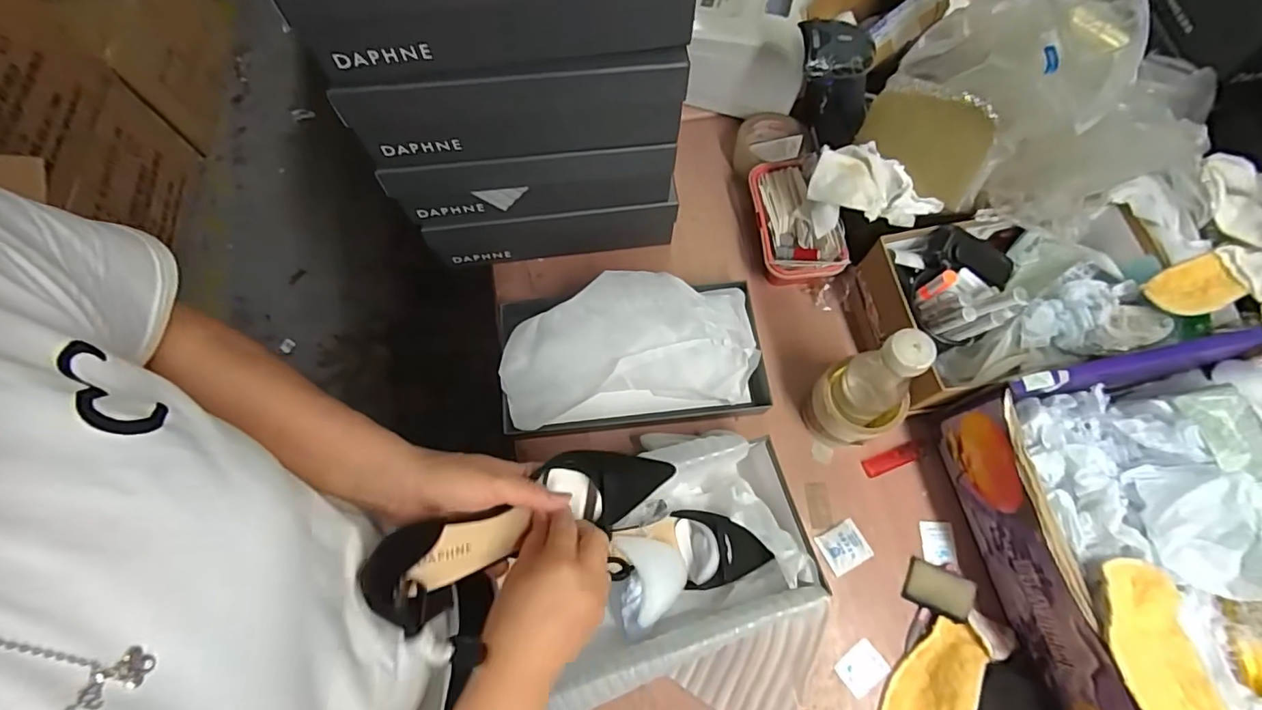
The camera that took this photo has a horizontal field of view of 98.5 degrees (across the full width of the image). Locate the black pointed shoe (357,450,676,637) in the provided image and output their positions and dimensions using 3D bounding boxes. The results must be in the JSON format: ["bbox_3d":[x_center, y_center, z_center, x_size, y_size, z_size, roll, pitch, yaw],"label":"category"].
[{"bbox_3d":[-0.067,0.119,0.401,0.240,0.079,0.064,-16,68,-36],"label":"black pointed shoe"}]

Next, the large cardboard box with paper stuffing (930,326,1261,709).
[{"bbox_3d":[0.524,0.215,0.487,0.327,0.185,0.436,-6,70,-1],"label":"large cardboard box with paper stuffing"}]

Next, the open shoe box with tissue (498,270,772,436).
[{"bbox_3d":[0.001,-0.006,0.624,0.295,0.102,0.157,-7,70,-1],"label":"open shoe box with tissue"}]

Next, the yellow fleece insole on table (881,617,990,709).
[{"bbox_3d":[0.297,0.333,0.534,0.067,0.018,0.143,27,76,40],"label":"yellow fleece insole on table"}]

